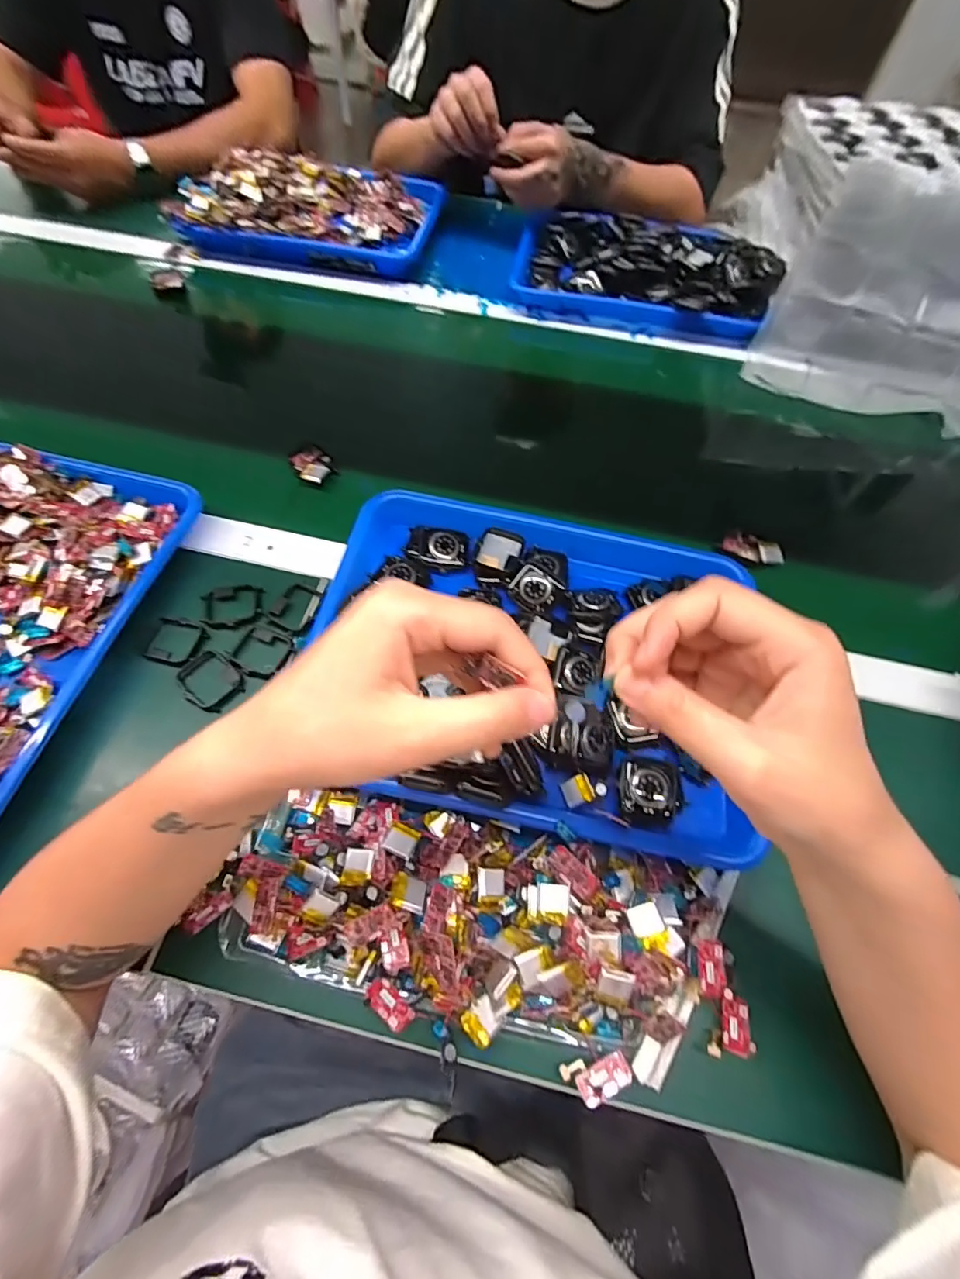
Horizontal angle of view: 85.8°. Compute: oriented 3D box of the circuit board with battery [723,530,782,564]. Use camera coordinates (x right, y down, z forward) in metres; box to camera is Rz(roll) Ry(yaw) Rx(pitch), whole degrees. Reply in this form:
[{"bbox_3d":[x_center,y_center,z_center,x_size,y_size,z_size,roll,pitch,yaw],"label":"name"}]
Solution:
[{"bbox_3d":[0.249,-0.083,0.471,0.052,0.011,0.024,31,63,13],"label":"circuit board with battery"}]

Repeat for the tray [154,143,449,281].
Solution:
[{"bbox_3d":[-0.231,-0.591,0.714,0.338,0.060,0.208,6,60,0],"label":"tray"}]

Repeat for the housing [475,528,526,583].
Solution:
[{"bbox_3d":[0.015,-0.068,0.422,0.036,0.016,0.044,12,60,3],"label":"housing"}]

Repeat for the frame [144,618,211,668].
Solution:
[{"bbox_3d":[-0.237,0.003,0.404,0.042,0.007,0.040,11,60,2],"label":"frame"}]

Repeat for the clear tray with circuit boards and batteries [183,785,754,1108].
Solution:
[{"bbox_3d":[-0.009,0.169,0.307,0.337,0.046,0.124,11,60,3],"label":"clear tray with circuit boards and batteries"}]

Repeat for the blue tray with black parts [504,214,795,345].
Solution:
[{"bbox_3d":[0.209,-0.488,0.674,0.324,0.055,0.202,15,61,5],"label":"blue tray with black parts"}]

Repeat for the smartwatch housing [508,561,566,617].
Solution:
[{"bbox_3d":[0.045,-0.039,0.410,0.039,0.008,0.033,36,94,10],"label":"smartwatch housing"}]

